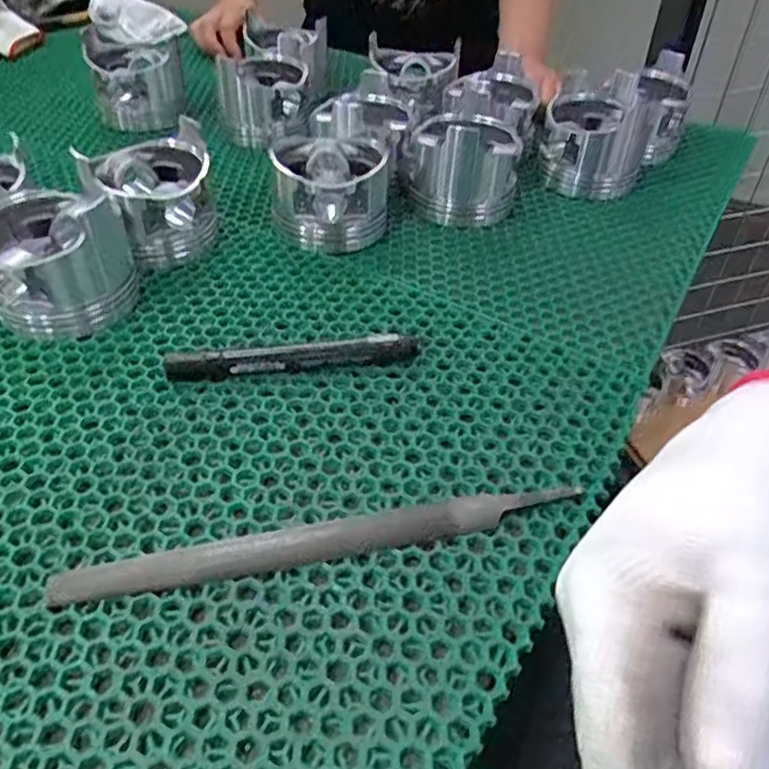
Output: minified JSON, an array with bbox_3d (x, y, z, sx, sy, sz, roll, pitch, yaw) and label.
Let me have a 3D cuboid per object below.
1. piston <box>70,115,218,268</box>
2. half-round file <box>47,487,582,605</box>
[{"bbox_3d":[-0.163,-0.136,0.476,0.084,0.070,0.087,-4,44,-7],"label":"piston"},{"bbox_3d":[-0.026,0.070,0.308,0.235,0.008,0.020,-8,45,-11],"label":"half-round file"}]

